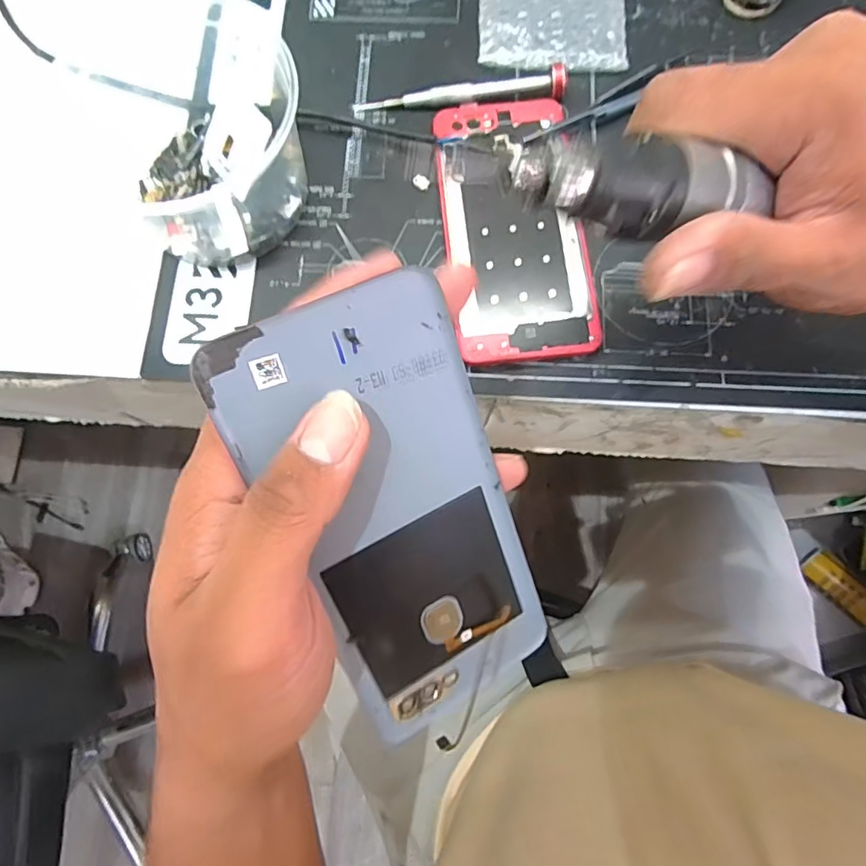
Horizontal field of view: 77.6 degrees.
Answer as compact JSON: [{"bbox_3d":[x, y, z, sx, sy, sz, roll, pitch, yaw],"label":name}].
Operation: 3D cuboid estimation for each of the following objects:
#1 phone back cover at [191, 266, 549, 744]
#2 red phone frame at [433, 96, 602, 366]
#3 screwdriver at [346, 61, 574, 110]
[{"bbox_3d":[-0.009,0.031,0.178,0.072,0.004,0.151,-26,113,-16],"label":"phone back cover"},{"bbox_3d":[0.043,-0.115,0.292,0.070,0.011,0.158,-6,78,0],"label":"red phone frame"},{"bbox_3d":[0.015,-0.198,0.307,0.118,0.015,0.015,-1,78,1],"label":"screwdriver"}]

